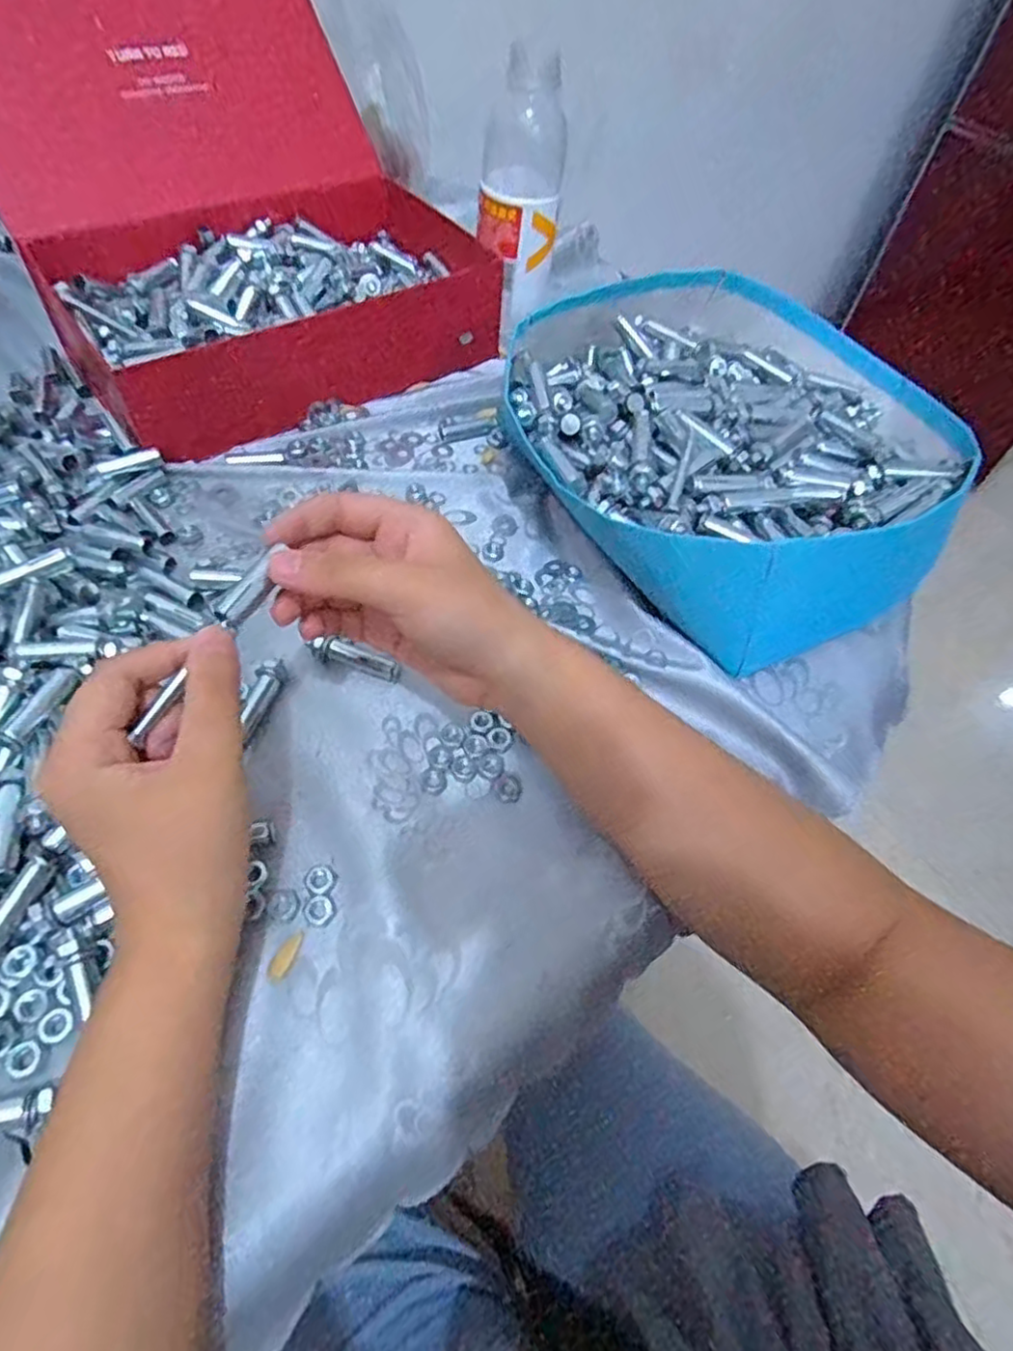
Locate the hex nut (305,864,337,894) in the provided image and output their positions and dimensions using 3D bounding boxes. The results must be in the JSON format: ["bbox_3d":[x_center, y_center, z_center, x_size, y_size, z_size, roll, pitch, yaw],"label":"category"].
[{"bbox_3d":[-0.087,0.095,0.316,0.014,0.004,0.014,-29,64,-24],"label":"hex nut"}]

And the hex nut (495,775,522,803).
[{"bbox_3d":[0.001,0.058,0.351,0.014,0.004,0.015,-6,57,-11],"label":"hex nut"}]

